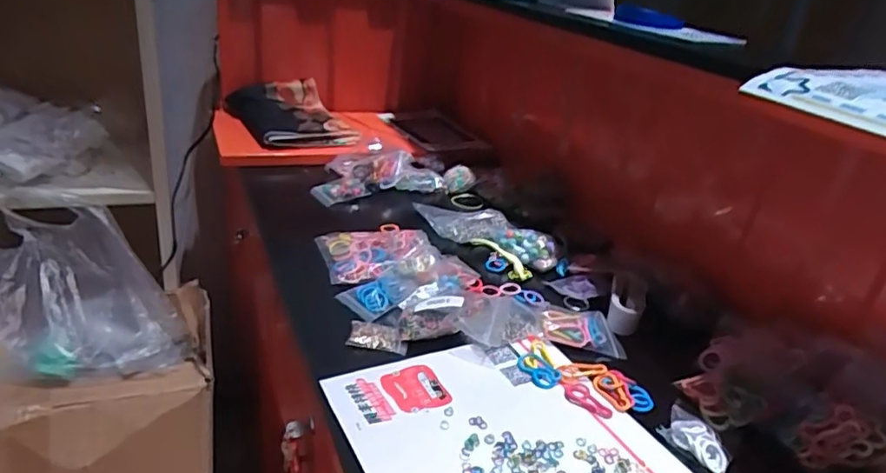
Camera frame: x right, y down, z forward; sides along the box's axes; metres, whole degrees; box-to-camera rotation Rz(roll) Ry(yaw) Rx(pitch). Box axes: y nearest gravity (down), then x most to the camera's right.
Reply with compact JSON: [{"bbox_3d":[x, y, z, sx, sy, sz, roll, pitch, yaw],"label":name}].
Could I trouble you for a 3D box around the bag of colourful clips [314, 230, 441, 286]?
[{"bbox_3d":[-0.078,0.013,0.722,0.141,0.025,0.118,-4,28,-18],"label":"bag of colourful clips"}]

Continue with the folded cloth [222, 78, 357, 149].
[{"bbox_3d":[-0.299,-0.244,1.141,0.182,0.068,0.300,-11,32,-32],"label":"folded cloth"}]

